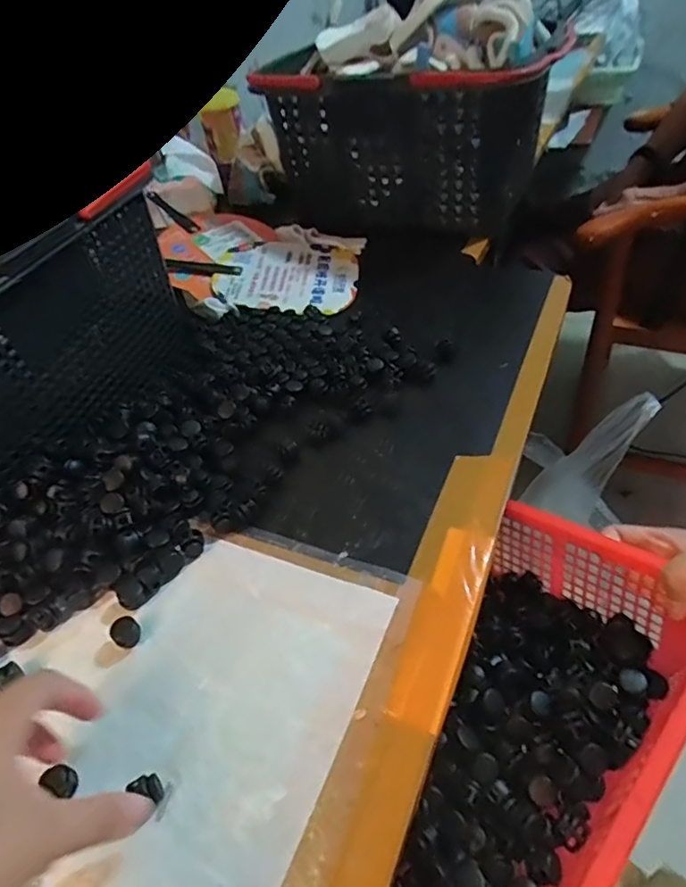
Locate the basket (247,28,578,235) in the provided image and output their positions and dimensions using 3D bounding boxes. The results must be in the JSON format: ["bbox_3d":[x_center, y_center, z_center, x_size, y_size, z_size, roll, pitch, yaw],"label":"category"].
[{"bbox_3d":[0.078,-0.380,0.686,0.330,0.173,0.160,10,49,20],"label":"basket"}]

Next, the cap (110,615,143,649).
[{"bbox_3d":[-0.136,0.119,0.345,0.016,0.013,0.015,-3,46,3],"label":"cap"}]

